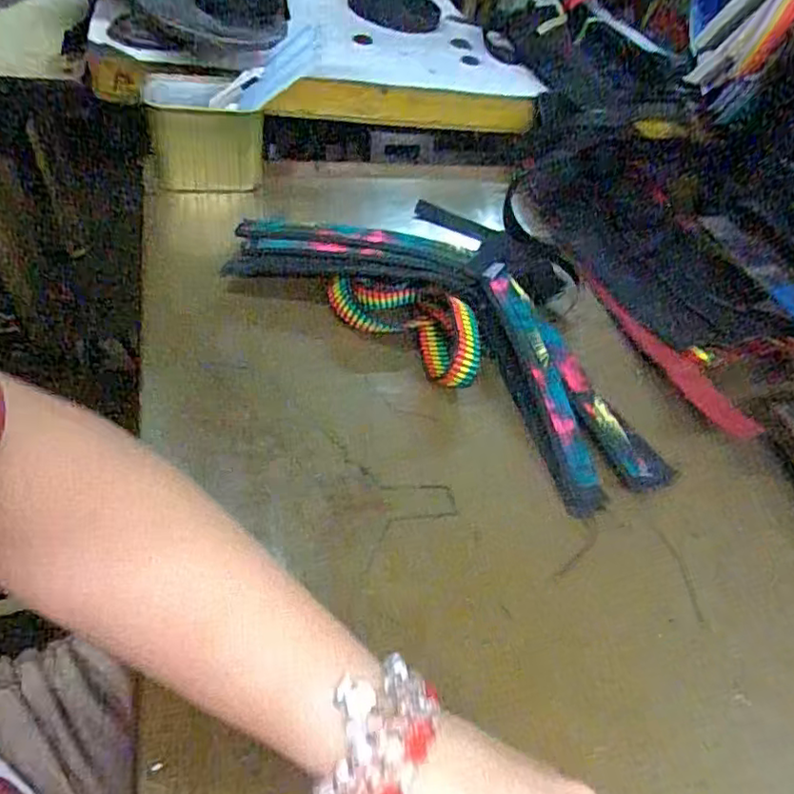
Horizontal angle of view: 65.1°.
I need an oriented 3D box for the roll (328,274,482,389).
[{"bbox_3d":[0.010,-0.060,0.480,0.138,0.037,0.059,35,53,19],"label":"roll"}]

